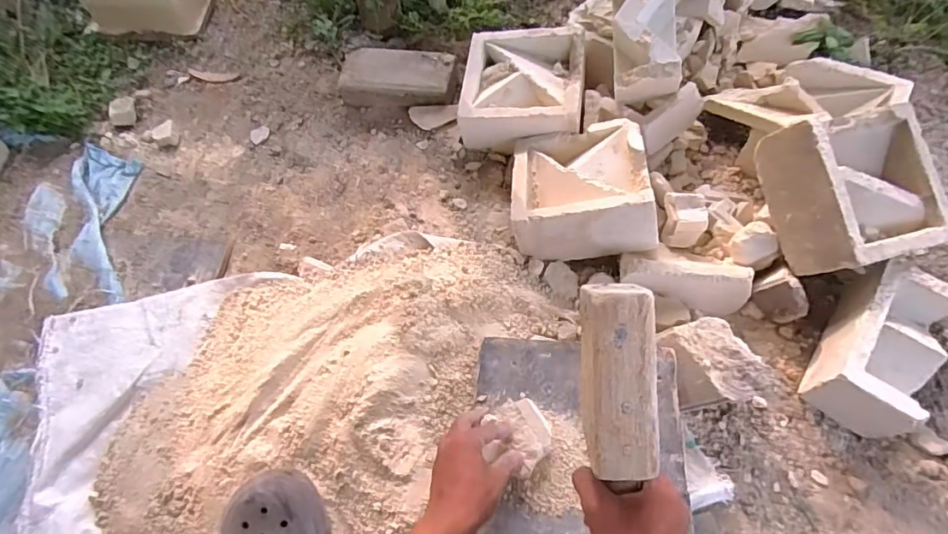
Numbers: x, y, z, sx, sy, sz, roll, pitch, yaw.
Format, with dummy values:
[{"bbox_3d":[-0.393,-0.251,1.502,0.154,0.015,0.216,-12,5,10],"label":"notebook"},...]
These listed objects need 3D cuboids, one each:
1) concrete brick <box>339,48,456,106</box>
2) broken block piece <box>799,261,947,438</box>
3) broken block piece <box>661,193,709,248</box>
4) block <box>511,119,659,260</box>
[{"bbox_3d":[-0.145,-0.354,0.977,0.212,0.069,0.099,6,60,6],"label":"concrete brick"},{"bbox_3d":[0.529,0.102,0.657,0.102,0.099,0.190,32,66,19],"label":"broken block piece"},{"bbox_3d":[0.319,-0.066,0.783,0.058,0.078,0.069,3,59,4],"label":"broken block piece"},{"bbox_3d":[0.158,-0.127,0.774,0.199,0.098,0.209,-1,59,1],"label":"block"}]

